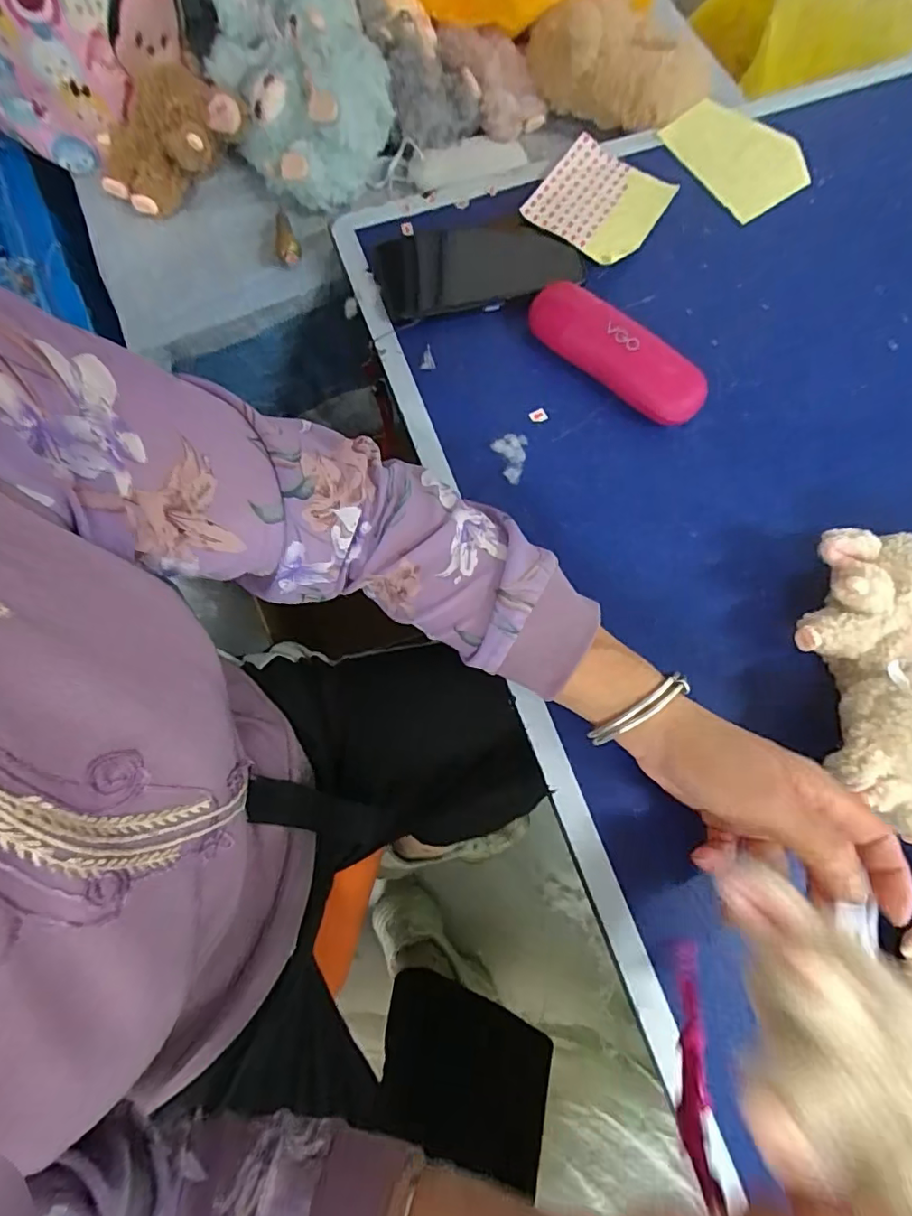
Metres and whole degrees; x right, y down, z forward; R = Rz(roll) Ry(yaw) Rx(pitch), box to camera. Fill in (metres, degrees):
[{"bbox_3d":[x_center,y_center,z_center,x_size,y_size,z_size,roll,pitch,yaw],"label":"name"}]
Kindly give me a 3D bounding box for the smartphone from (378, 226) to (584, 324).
[{"bbox_3d":[0.019,-0.285,0.451,0.165,0.015,0.081,-9,76,-3],"label":"smartphone"}]

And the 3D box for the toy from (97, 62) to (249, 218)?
[{"bbox_3d":[-0.254,-0.410,0.475,0.125,0.052,0.088,-38,79,-11],"label":"toy"}]

